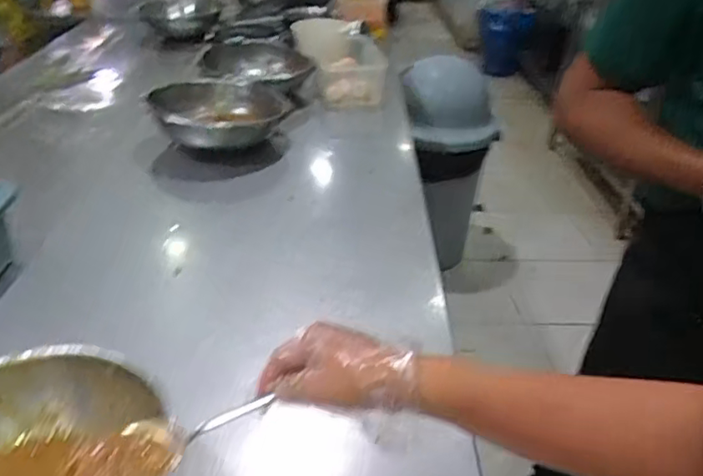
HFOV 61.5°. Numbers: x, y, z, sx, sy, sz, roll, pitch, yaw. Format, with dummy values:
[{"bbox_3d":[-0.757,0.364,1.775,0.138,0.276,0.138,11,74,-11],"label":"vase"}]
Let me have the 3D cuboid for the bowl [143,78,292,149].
[{"bbox_3d":[-0.272,-0.249,1.225,0.274,0.106,0.271,2,32,-1],"label":"bowl"}]

